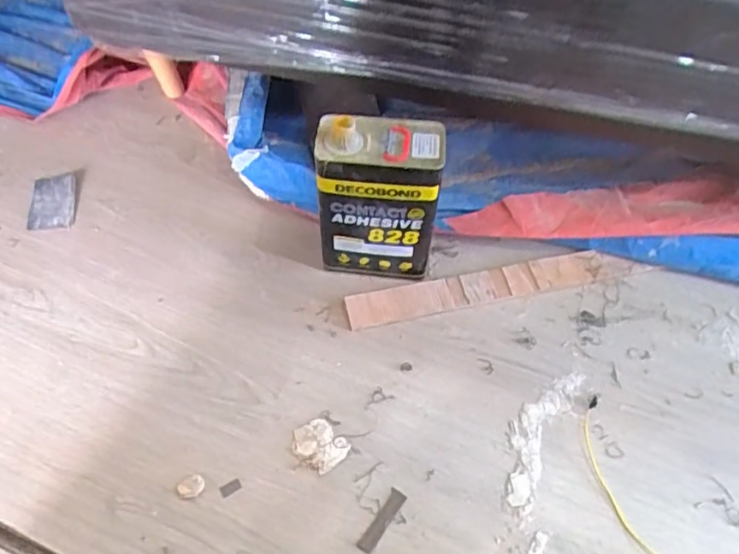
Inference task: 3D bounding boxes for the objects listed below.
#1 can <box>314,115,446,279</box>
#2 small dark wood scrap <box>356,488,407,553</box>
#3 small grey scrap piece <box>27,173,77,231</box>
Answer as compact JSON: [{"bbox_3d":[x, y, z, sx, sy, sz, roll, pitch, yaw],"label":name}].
[{"bbox_3d":[0.016,-0.112,0.881,0.166,0.245,0.102,9,55,4],"label":"can"},{"bbox_3d":[0.016,0.299,0.744,0.020,0.005,0.082,29,59,20],"label":"small dark wood scrap"},{"bbox_3d":[-0.546,-0.131,1.048,0.068,0.013,0.134,-2,48,-21],"label":"small grey scrap piece"}]

